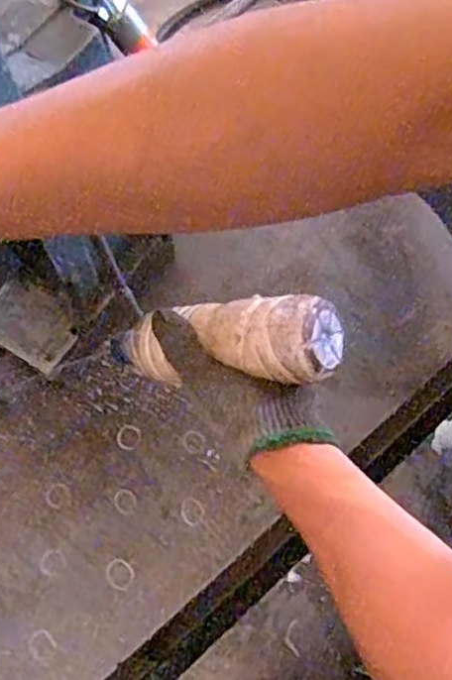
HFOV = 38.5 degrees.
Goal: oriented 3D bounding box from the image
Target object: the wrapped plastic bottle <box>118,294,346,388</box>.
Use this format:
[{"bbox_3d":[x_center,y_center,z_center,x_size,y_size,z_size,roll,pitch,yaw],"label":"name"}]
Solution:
[{"bbox_3d":[-0.007,0.001,0.508,0.192,0.055,0.053,-3,60,36],"label":"wrapped plastic bottle"}]

